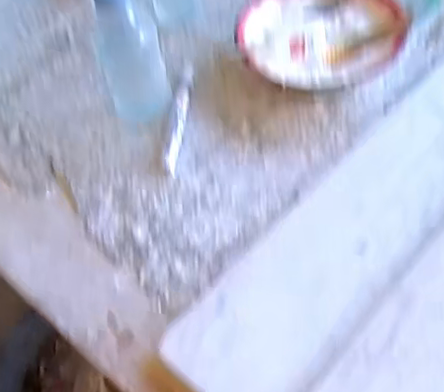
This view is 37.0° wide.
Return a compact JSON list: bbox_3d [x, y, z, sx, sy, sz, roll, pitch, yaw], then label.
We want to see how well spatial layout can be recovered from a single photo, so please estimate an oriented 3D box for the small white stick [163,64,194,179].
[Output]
[{"bbox_3d":[-0.043,-0.083,0.683,0.015,0.009,0.149,1,55,11],"label":"small white stick"}]

